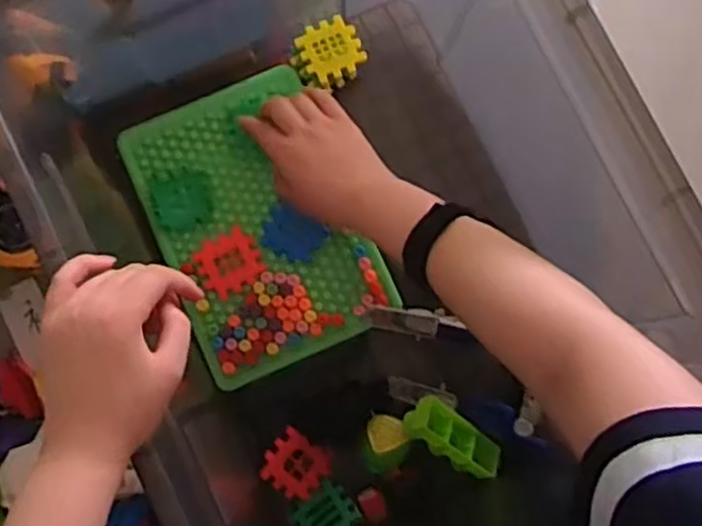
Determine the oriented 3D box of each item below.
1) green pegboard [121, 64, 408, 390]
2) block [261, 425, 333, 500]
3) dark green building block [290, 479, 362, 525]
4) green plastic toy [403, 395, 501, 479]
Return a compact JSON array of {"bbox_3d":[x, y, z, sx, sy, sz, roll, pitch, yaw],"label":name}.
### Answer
[{"bbox_3d":[-0.082,-0.035,0.649,0.165,0.017,0.242,-24,81,-3],"label":"green pegboard"},{"bbox_3d":[-0.046,0.169,0.630,0.052,0.009,0.048,41,74,-17],"label":"block"},{"bbox_3d":[-0.021,0.210,0.621,0.049,0.006,0.049,-42,52,-4],"label":"dark green building block"},{"bbox_3d":[0.087,0.145,0.611,0.086,0.028,0.036,37,82,-14],"label":"green plastic toy"}]

